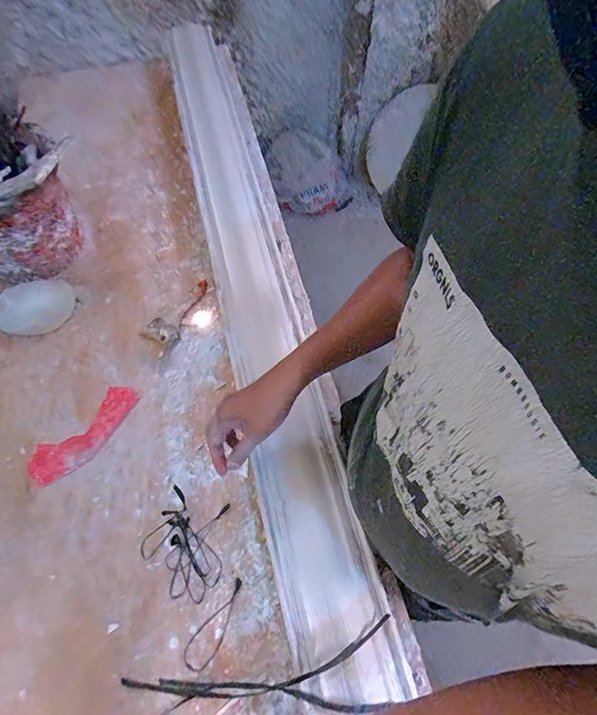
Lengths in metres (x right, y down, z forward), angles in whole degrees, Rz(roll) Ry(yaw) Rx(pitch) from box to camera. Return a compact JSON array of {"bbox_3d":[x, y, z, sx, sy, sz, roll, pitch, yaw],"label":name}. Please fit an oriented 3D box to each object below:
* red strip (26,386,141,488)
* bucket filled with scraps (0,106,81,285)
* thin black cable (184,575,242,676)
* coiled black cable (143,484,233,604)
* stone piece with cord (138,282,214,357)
[{"bbox_3d":[-0.362,0.128,0.683,0.077,0.006,0.201,37,71,17],"label":"red strip"},{"bbox_3d":[-0.539,-0.276,0.754,0.271,0.213,0.234,-27,67,-11],"label":"bucket filled with scraps"},{"bbox_3d":[-0.111,0.368,0.552,0.039,0.004,0.118,35,70,16],"label":"thin black cable"},{"bbox_3d":[-0.166,0.276,0.598,0.122,0.005,0.134,15,66,8],"label":"coiled black cable"},{"bbox_3d":[-0.217,-0.075,0.767,0.073,0.028,0.167,36,70,17],"label":"stone piece with cord"}]

